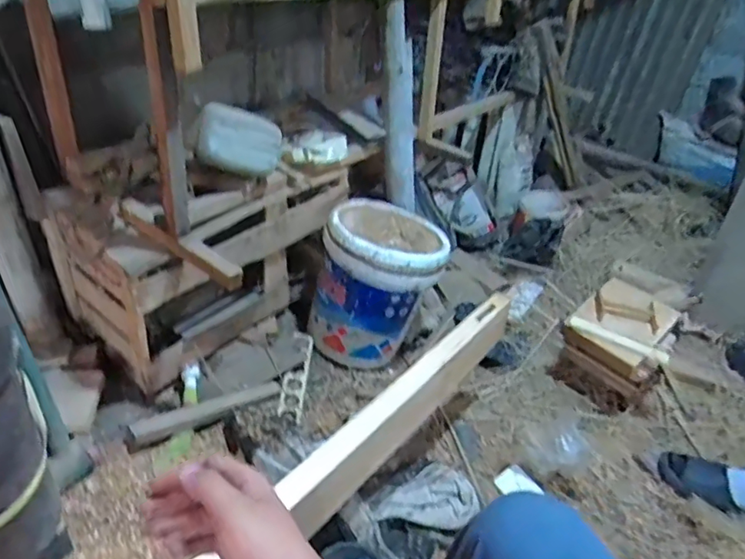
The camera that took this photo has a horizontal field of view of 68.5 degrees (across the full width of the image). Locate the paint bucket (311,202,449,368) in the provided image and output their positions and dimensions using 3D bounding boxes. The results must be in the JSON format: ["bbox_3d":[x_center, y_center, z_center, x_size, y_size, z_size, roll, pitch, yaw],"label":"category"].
[{"bbox_3d":[0.012,-0.007,1.410,0.300,0.339,0.300,6,34,0],"label":"paint bucket"}]

